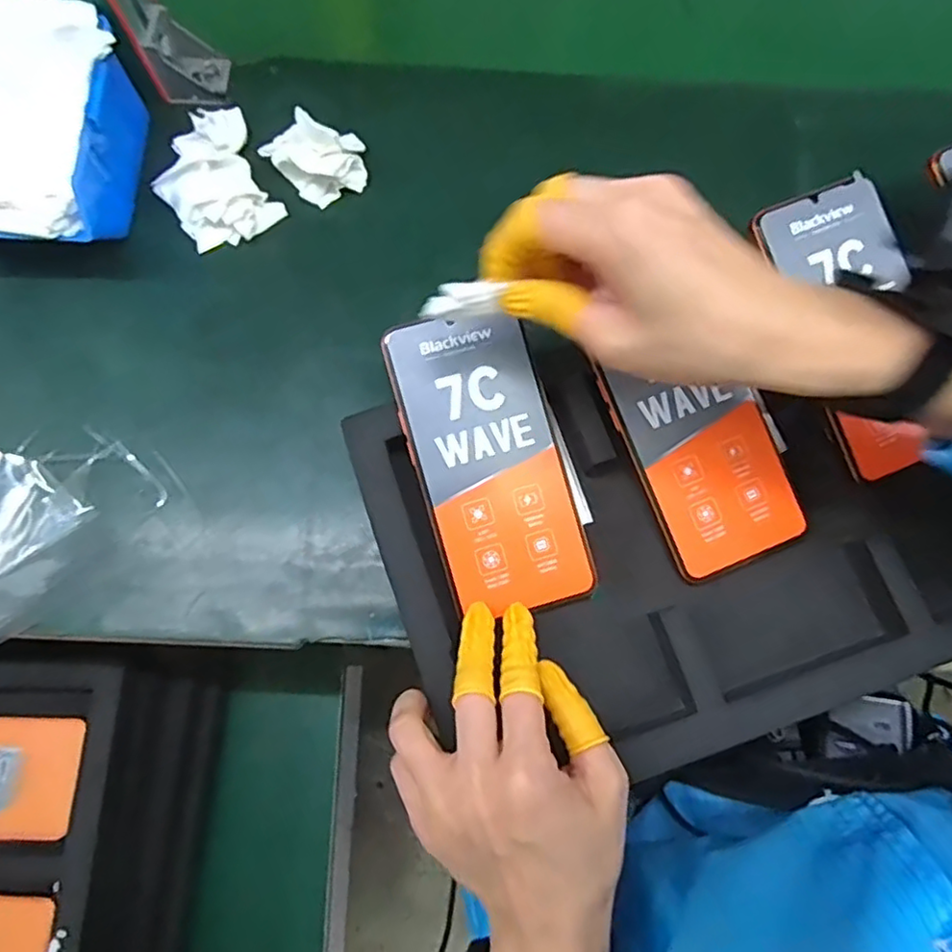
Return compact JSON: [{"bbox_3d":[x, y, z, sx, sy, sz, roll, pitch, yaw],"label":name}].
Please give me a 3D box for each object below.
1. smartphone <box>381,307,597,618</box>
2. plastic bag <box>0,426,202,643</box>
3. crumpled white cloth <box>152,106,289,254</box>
[{"bbox_3d":[0.008,-0.008,0.336,0.076,0.007,0.158,-20,89,-5],"label":"smartphone"},{"bbox_3d":[-0.259,0.030,0.354,0.176,0.024,0.098,-32,76,-11],"label":"plastic bag"},{"bbox_3d":[-0.166,-0.187,0.406,0.065,0.022,0.084,-24,75,-9],"label":"crumpled white cloth"}]

